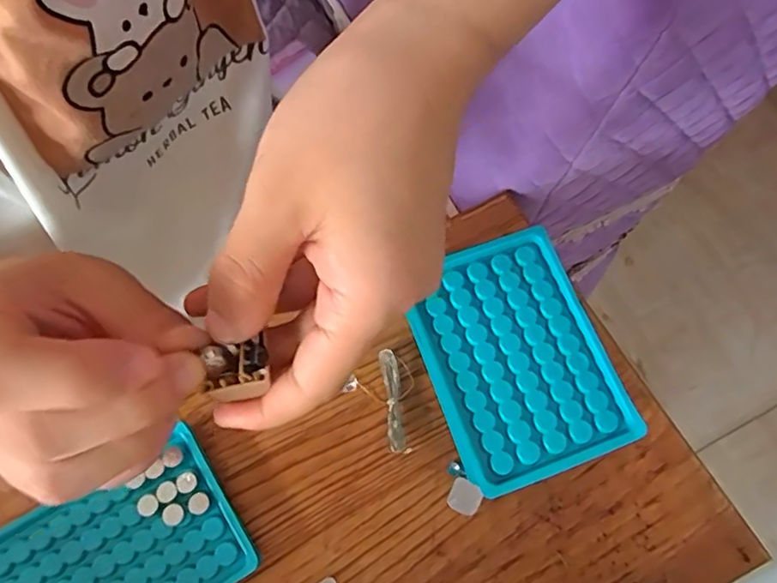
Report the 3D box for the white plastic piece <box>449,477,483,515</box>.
[{"bbox_3d":[0.046,0.122,0.341,0.018,0.005,0.018,27,72,8],"label":"white plastic piece"}]

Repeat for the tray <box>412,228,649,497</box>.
[{"bbox_3d":[0.070,0.043,0.345,0.094,0.054,0.131,-19,72,-8],"label":"tray"}]

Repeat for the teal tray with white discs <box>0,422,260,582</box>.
[{"bbox_3d":[-0.151,0.148,0.316,0.132,0.017,0.093,-32,75,-12],"label":"teal tray with white discs"}]

